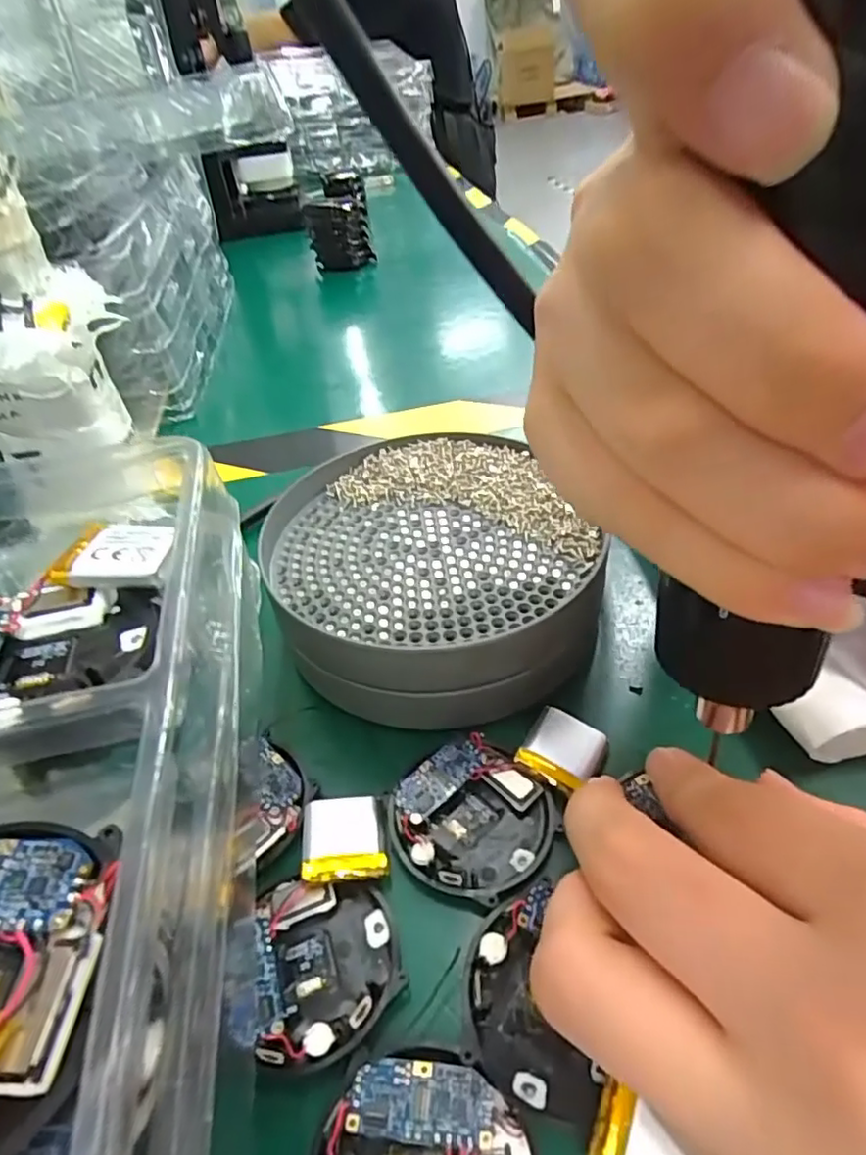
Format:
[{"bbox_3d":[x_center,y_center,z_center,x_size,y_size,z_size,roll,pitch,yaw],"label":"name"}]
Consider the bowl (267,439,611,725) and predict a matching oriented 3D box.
[{"bbox_3d":[-0.002,-0.006,0.212,0.101,0.029,0.122,-22,50,-13],"label":"bowl"}]

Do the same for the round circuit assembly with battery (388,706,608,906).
[{"bbox_3d":[0.017,0.058,0.173,0.040,0.006,0.059,24,51,31],"label":"round circuit assembly with battery"}]

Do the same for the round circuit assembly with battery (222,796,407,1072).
[{"bbox_3d":[-0.029,0.081,0.150,0.038,0.008,0.055,-12,42,-4],"label":"round circuit assembly with battery"}]

